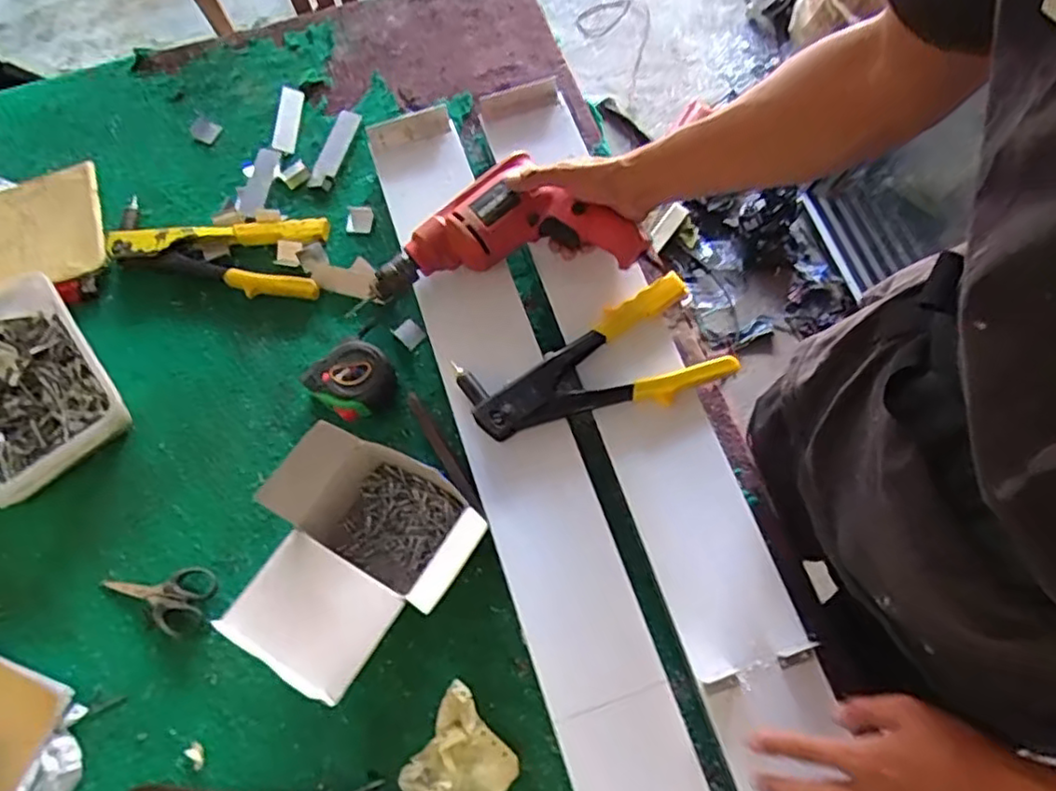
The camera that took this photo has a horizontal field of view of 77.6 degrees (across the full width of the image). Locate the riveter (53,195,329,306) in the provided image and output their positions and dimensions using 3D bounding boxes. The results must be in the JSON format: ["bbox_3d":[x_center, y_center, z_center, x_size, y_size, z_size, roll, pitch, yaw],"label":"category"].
[{"bbox_3d":[-0.378,-0.165,0.748,0.284,0.026,0.115,-1,69,2],"label":"riveter"}]

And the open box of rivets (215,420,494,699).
[{"bbox_3d":[-0.144,0.147,0.574,0.167,0.128,0.190,30,74,13],"label":"open box of rivets"}]

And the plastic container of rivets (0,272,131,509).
[{"bbox_3d":[-0.531,-0.004,0.684,0.169,0.047,0.230,-36,72,-10],"label":"plastic container of rivets"}]

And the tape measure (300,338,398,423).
[{"bbox_3d":[-0.177,-0.014,0.680,0.078,0.041,0.076,35,75,14],"label":"tape measure"}]

